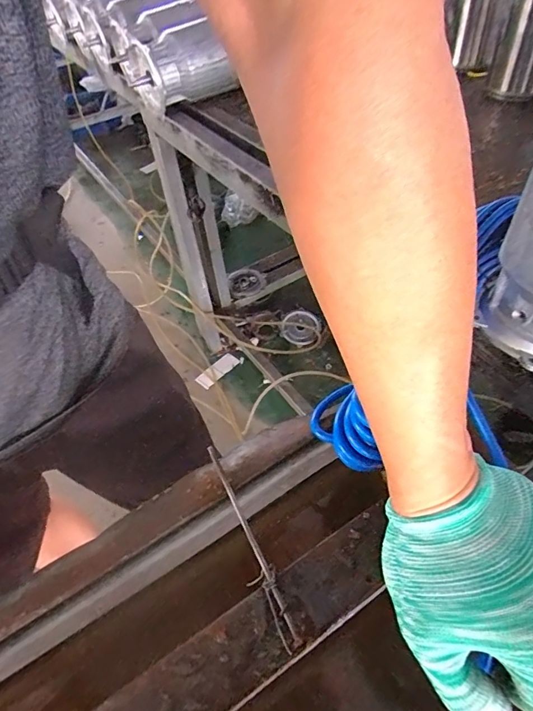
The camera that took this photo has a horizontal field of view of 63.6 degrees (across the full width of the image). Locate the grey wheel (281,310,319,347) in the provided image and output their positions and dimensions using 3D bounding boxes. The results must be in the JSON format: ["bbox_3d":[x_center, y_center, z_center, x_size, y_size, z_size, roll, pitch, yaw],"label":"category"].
[{"bbox_3d":[0.115,-0.092,1.538,0.131,0.031,0.131,-5,71,15],"label":"grey wheel"}]

